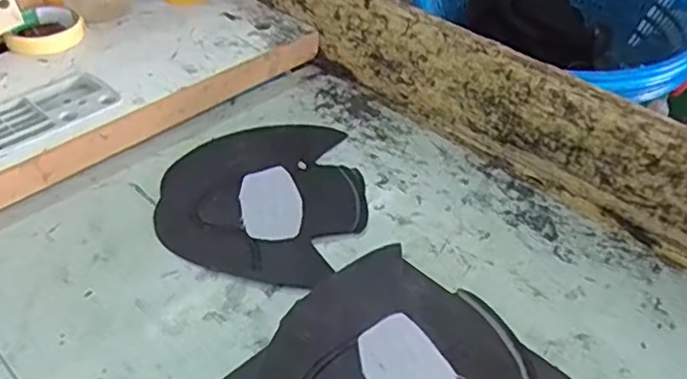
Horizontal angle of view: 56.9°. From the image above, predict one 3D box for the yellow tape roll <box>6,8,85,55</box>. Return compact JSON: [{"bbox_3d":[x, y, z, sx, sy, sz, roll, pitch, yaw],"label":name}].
[{"bbox_3d":[-0.346,-0.188,0.732,0.084,0.021,0.096,-18,44,-22],"label":"yellow tape roll"}]

